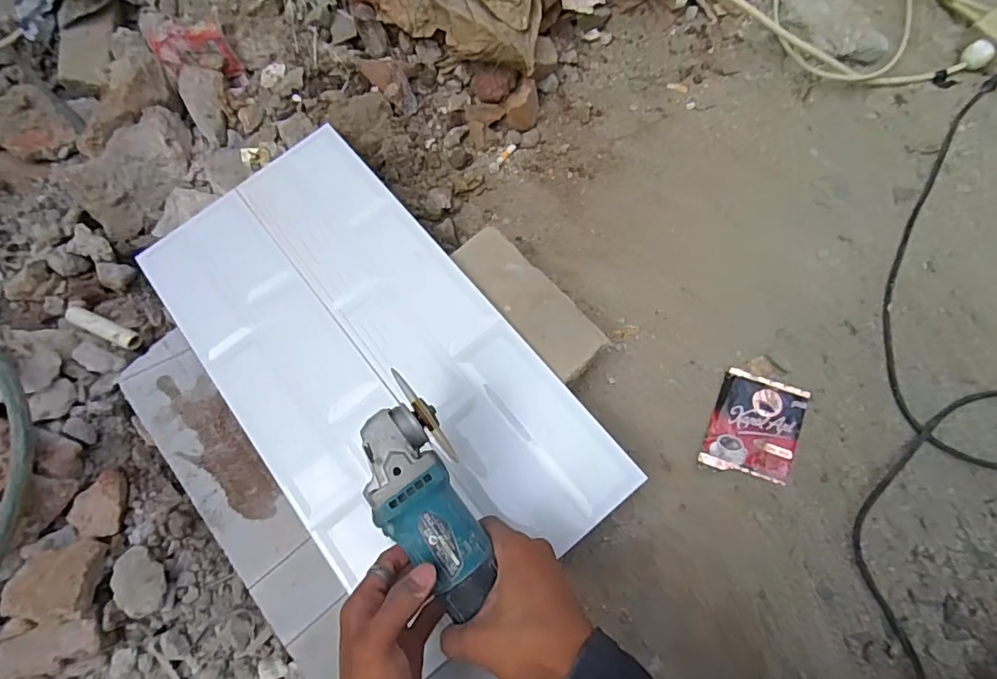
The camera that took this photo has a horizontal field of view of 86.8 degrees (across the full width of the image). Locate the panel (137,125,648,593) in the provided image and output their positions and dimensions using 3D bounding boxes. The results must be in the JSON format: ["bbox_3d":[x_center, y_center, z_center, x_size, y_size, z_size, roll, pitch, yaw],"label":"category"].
[{"bbox_3d":[-0.151,0.020,0.599,0.293,0.012,0.586,-39,73,-7],"label":"panel"}]

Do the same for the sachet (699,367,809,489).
[{"bbox_3d":[0.287,0.097,0.590,0.089,0.005,0.112,19,81,17],"label":"sachet"}]

